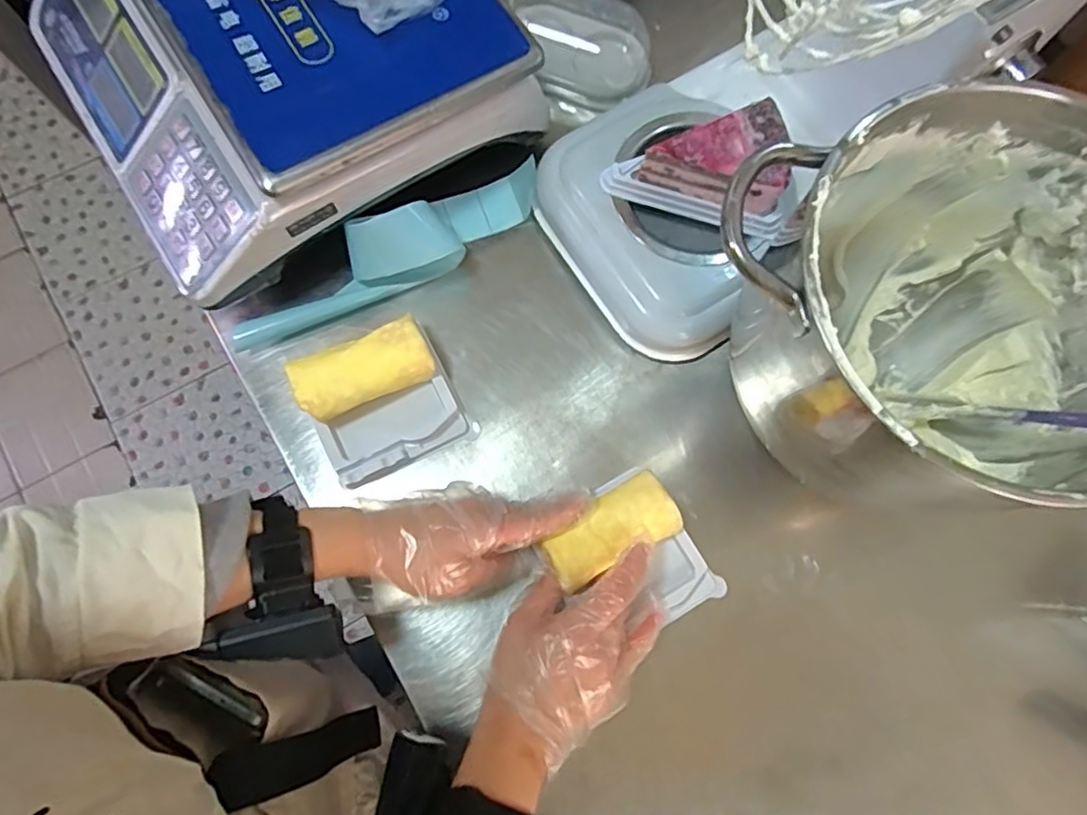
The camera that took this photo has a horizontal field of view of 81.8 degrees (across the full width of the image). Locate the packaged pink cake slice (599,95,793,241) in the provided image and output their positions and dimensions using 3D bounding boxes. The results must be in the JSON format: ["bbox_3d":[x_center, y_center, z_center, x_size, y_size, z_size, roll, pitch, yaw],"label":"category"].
[{"bbox_3d":[0.130,-0.201,0.491,0.145,0.063,0.091,20,76,3],"label":"packaged pink cake slice"}]

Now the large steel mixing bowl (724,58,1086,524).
[{"bbox_3d":[0.246,-0.050,0.417,0.224,0.200,0.233,1,76,-2],"label":"large steel mixing bowl"}]

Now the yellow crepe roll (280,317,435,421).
[{"bbox_3d":[-0.141,-0.029,0.496,0.106,0.040,0.052,-25,78,-8],"label":"yellow crepe roll"}]

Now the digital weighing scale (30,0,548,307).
[{"bbox_3d":[-0.223,-0.300,0.504,0.326,0.080,0.323,-33,79,-8],"label":"digital weighing scale"}]

